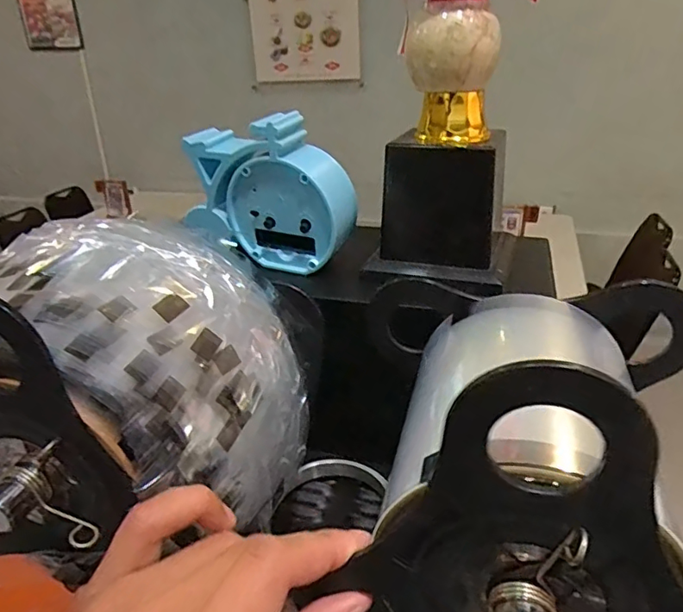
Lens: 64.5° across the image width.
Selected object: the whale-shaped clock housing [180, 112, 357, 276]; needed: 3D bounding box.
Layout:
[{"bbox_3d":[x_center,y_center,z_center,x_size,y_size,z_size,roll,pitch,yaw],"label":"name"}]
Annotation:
[{"bbox_3d":[-0.055,-0.081,0.392,0.130,0.098,0.046,7,28,18],"label":"whale-shaped clock housing"}]

